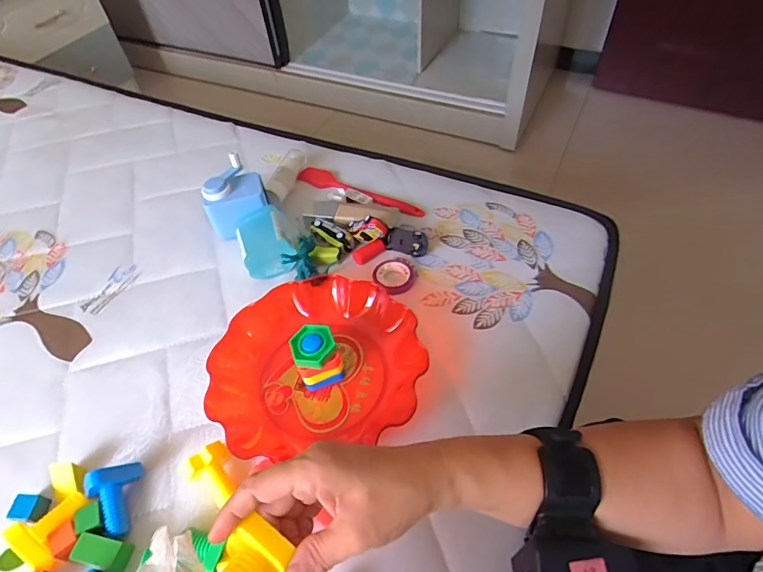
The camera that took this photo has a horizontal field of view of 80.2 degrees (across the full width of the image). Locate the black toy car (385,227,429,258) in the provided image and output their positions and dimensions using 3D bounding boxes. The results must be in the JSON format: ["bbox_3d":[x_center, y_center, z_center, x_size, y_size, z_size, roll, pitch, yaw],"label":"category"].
[{"bbox_3d":[0.033,-0.057,0.579,0.053,0.029,0.018,16,53,14],"label":"black toy car"}]

